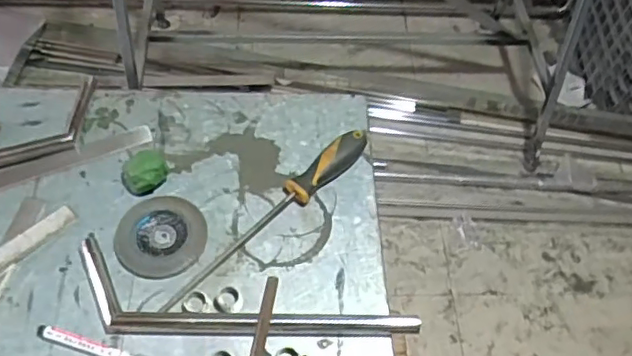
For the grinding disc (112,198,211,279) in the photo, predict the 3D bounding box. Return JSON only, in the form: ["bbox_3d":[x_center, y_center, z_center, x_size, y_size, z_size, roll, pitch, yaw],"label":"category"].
[{"bbox_3d":[-0.165,0.062,0.629,0.092,0.010,0.090,2,56,-2],"label":"grinding disc"}]

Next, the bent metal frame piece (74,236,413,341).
[{"bbox_3d":[-0.075,0.129,0.588,0.347,0.019,0.083,9,56,3],"label":"bent metal frame piece"}]

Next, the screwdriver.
[{"bbox_3d":[-0.046,0.039,0.643,0.032,0.031,0.294,39,62,21],"label":"screwdriver"}]

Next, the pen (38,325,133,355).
[{"bbox_3d":[-0.214,0.160,0.557,0.115,0.012,0.014,16,56,8],"label":"pen"}]

